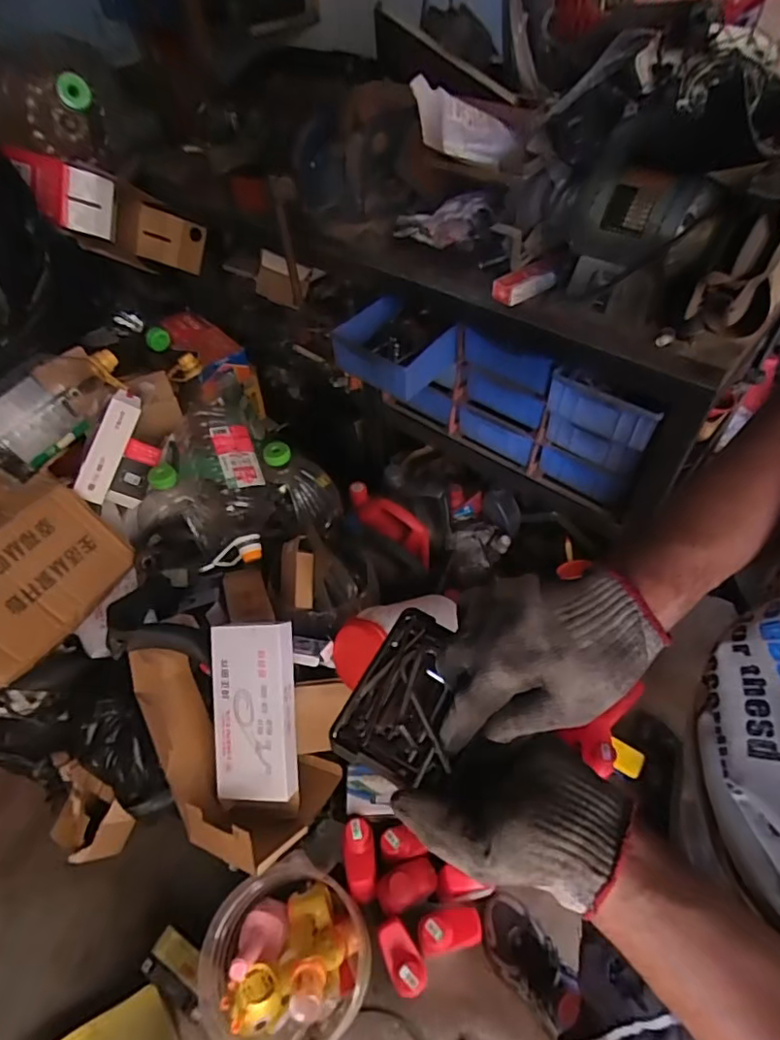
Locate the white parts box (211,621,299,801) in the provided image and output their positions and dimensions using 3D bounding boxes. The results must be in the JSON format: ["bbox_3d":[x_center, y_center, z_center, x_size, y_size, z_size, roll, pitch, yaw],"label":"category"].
[{"bbox_3d":[-0.252,0.348,1.019,0.147,0.046,0.321,-4,84,-1],"label":"white parts box"}]

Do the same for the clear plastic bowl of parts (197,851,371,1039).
[{"bbox_3d":[-0.171,0.736,0.905,0.241,0.233,0.258,-2,50,2],"label":"clear plastic bowl of parts"}]

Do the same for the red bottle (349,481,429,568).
[{"bbox_3d":[0.009,0.002,1.402,0.280,0.079,0.091,39,53,-2],"label":"red bottle"}]

